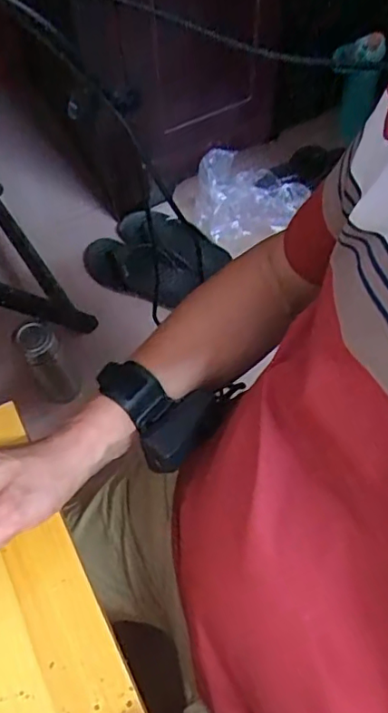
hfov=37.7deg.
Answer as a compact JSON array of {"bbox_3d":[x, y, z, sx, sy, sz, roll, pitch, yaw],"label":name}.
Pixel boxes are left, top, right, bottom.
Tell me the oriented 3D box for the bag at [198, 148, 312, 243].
[{"bbox_3d":[0.121,-0.334,1.216,0.224,0.089,0.208,1,64,2],"label":"bag"}]

